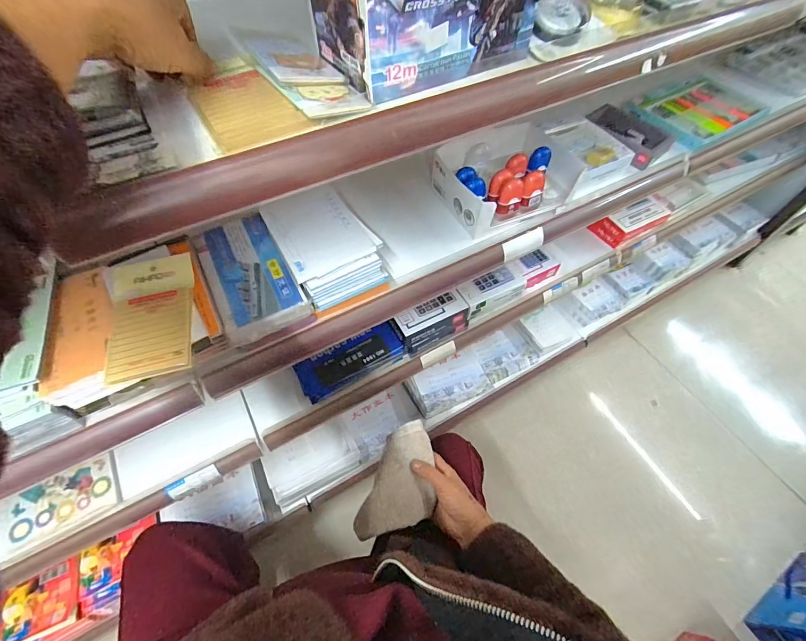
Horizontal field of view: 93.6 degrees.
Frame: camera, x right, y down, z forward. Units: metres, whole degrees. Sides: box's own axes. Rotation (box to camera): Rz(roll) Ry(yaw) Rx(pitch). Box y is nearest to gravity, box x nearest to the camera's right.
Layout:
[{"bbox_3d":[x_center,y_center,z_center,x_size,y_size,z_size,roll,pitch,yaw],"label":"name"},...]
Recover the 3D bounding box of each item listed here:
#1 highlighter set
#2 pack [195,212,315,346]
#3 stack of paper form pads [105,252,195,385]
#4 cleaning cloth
[{"bbox_3d":[0.597,-0.433,0.776,0.256,0.022,0.175,-28,62,-18],"label":"highlighter set"},{"bbox_3d":[-0.195,-0.059,0.476,0.094,0.027,0.175,-27,62,-17],"label":"pack"},{"bbox_3d":[-0.272,-0.009,0.409,0.084,0.012,0.149,-15,59,-10],"label":"stack of paper form pads"},{"bbox_3d":[0.003,0.229,0.542,0.089,0.030,0.166,16,58,9],"label":"cleaning cloth"}]

